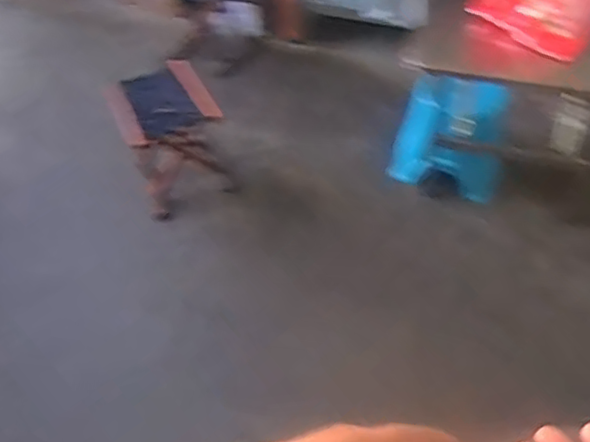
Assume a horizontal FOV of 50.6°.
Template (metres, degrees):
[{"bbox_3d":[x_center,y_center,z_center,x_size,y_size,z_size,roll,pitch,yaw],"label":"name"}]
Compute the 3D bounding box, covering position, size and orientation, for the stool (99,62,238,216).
[{"bbox_3d":[-0.371,-0.248,1.886,0.273,0.324,0.299,-25,52,-18],"label":"stool"}]

